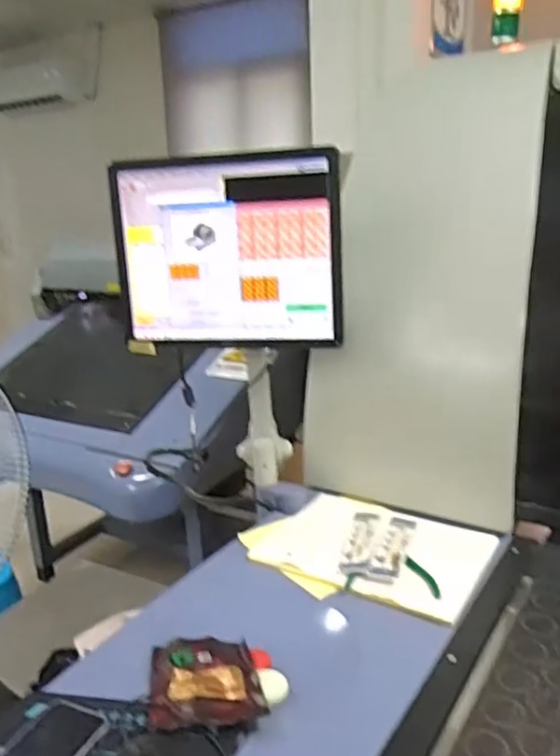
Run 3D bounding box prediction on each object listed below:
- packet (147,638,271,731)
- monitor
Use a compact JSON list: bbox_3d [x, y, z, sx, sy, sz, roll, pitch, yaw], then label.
[{"bbox_3d":[-0.085,0.343,0.726,0.120,0.033,0.143,-6,16,-12],"label":"packet"},{"bbox_3d":[-0.084,-0.201,1.041,0.372,0.288,0.068,1,16,12],"label":"monitor"}]

